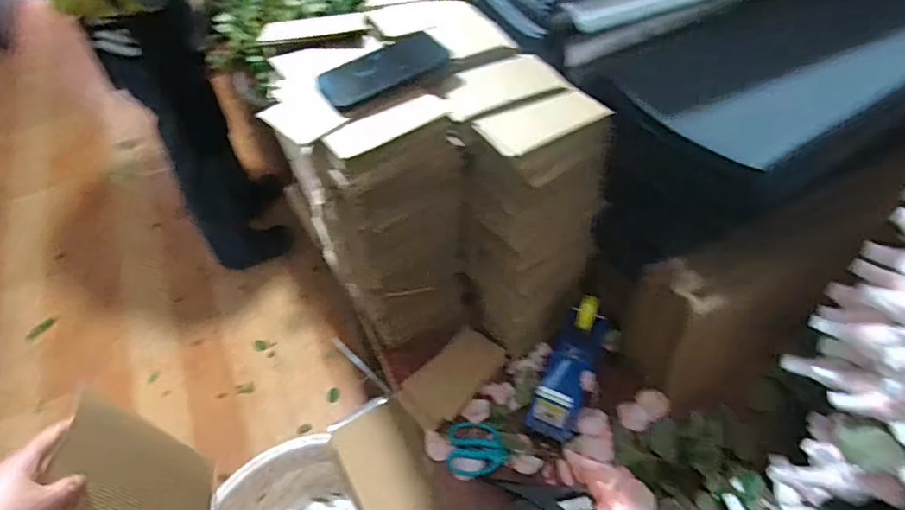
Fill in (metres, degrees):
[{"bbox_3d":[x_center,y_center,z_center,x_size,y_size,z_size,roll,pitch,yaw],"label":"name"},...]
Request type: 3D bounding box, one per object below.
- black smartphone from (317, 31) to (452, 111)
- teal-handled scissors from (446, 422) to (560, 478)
[{"bbox_3d":[-0.083,-0.226,0.621,0.156,0.008,0.066,-28,76,-13],"label":"black smartphone"},{"bbox_3d":[0.066,0.273,0.714,0.142,0.014,0.069,4,50,4],"label":"teal-handled scissors"}]

